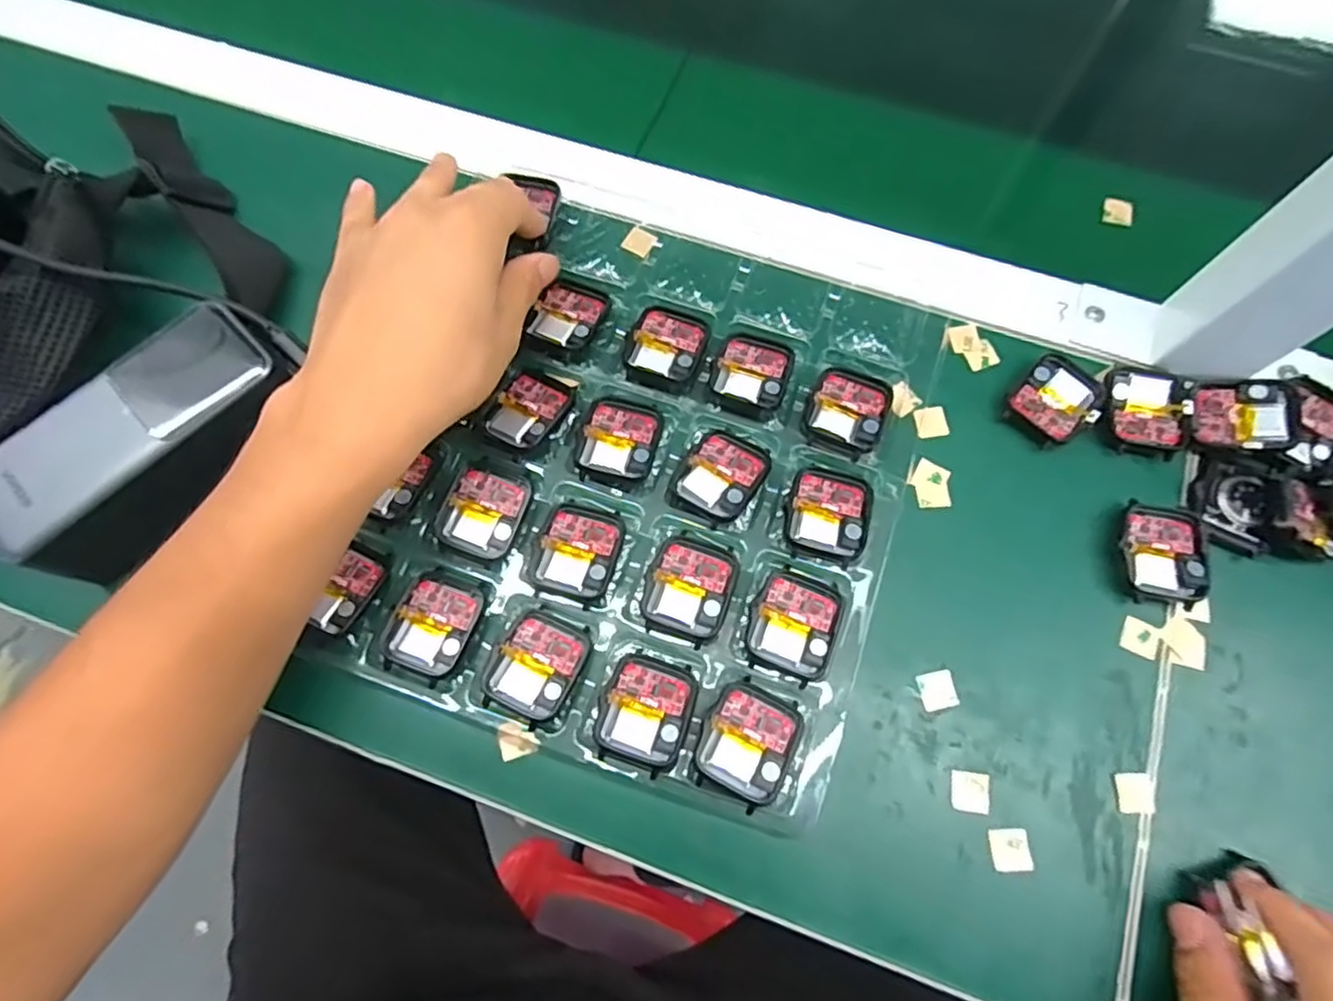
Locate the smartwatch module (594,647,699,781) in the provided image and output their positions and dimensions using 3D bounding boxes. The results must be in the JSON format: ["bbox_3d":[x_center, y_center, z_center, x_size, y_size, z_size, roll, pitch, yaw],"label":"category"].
[{"bbox_3d":[-0.009,0.090,0.290,0.038,0.009,0.044,18,72,6],"label":"smartwatch module"}]

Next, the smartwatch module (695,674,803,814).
[{"bbox_3d":[0.034,0.101,0.283,0.038,0.006,0.044,27,73,8],"label":"smartwatch module"}]

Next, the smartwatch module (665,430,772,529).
[{"bbox_3d":[0.025,-0.011,0.319,0.037,0.005,0.043,32,74,10],"label":"smartwatch module"}]

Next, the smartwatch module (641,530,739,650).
[{"bbox_3d":[0.010,0.039,0.304,0.038,0.006,0.044,20,73,6],"label":"smartwatch module"}]

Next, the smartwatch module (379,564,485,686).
[{"bbox_3d":[-0.104,0.056,0.304,0.038,0.005,0.046,18,72,6],"label":"smartwatch module"}]

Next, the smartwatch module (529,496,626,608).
[{"bbox_3d":[-0.041,0.023,0.311,0.037,0.007,0.045,17,72,5],"label":"smartwatch module"}]

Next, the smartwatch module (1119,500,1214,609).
[{"bbox_3d":[0.228,0.025,0.311,0.039,0.008,0.044,11,72,4],"label":"smartwatch module"}]

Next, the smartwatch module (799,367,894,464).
[{"bbox_3d":[0.088,-0.044,0.329,0.037,0.004,0.046,22,73,7],"label":"smartwatch module"}]

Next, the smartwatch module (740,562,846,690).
[{"bbox_3d":[0.056,0.054,0.298,0.038,0.005,0.046,20,73,7],"label":"smartwatch module"}]

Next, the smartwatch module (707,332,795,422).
[{"bbox_3d":[0.042,-0.063,0.337,0.037,0.004,0.044,21,73,7],"label":"smartwatch module"}]

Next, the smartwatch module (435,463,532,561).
[{"bbox_3d":[-0.086,0.005,0.320,0.036,0.006,0.042,20,73,7],"label":"smartwatch module"}]

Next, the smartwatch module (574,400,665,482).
[{"bbox_3d":[-0.023,-0.030,0.327,0.037,0.004,0.039,15,72,5],"label":"smartwatch module"}]

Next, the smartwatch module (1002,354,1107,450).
[{"bbox_3d":[0.193,-0.050,0.335,0.037,0.009,0.047,37,75,11],"label":"smartwatch module"}]

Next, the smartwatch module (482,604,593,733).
[{"bbox_3d":[-0.057,0.072,0.297,0.036,0.006,0.046,26,73,8],"label":"smartwatch module"}]

